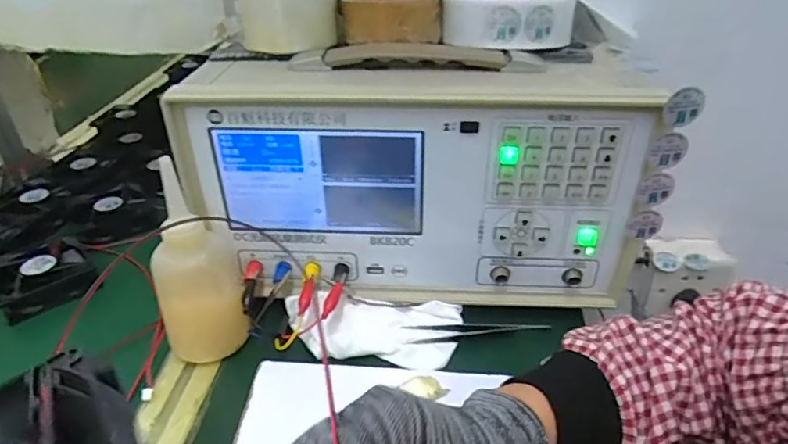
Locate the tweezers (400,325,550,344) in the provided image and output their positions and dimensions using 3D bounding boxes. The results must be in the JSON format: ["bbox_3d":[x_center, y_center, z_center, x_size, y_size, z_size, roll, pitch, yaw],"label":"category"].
[{"bbox_3d":[0.068,0.088,0.427,0.116,0.007,0.016,-4,34,-4],"label":"tweezers"}]

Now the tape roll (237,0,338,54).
[{"bbox_3d":[-0.088,-0.173,0.443,0.080,0.051,0.085,-9,35,-11],"label":"tape roll"}]

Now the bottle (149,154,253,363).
[{"bbox_3d":[-0.152,0.029,0.393,0.062,0.135,0.067,-15,36,-19],"label":"bottle"}]

